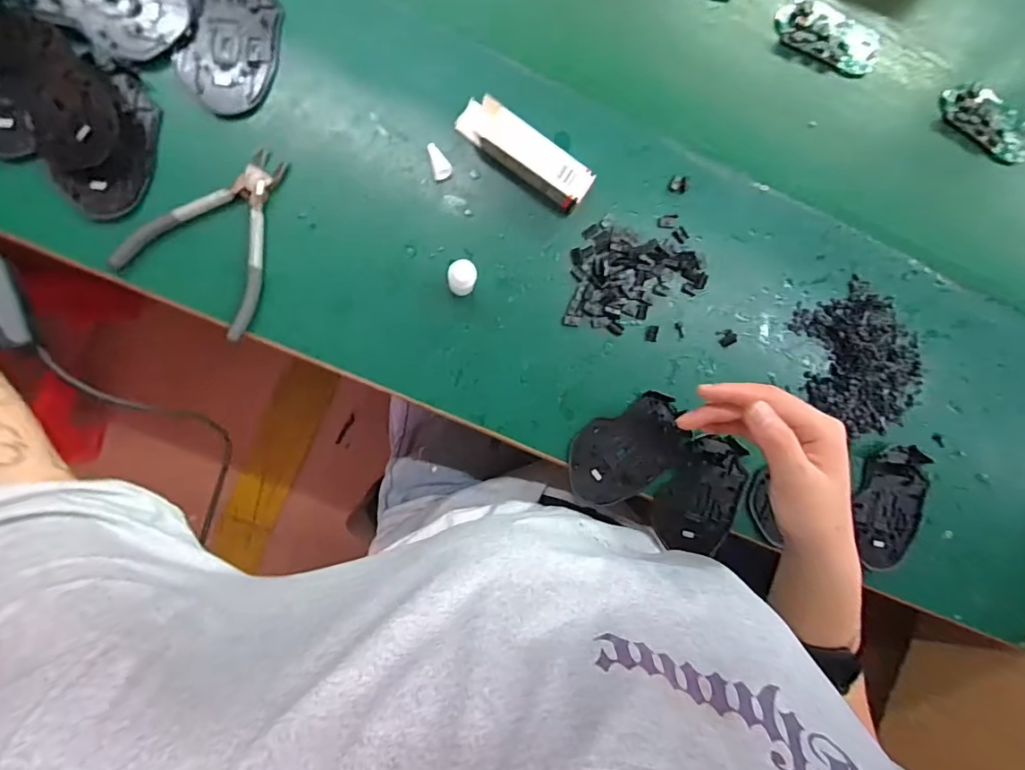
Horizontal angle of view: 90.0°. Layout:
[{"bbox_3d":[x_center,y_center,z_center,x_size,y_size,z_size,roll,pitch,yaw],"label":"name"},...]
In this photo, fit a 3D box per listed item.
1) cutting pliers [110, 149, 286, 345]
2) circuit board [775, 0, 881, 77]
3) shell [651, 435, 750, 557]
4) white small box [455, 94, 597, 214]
[{"bbox_3d":[-0.228,-0.122,0.409,0.109,0.010,0.140,36,86,-7],"label":"cutting pliers"},{"bbox_3d":[0.291,-0.319,0.467,0.101,0.019,0.042,20,88,-8],"label":"circuit board"},{"bbox_3d":[0.173,0.099,0.463,0.073,0.009,0.106,19,89,-8],"label":"shell"},{"bbox_3d":[0.010,-0.191,0.423,0.117,0.032,0.032,36,86,-7],"label":"white small box"}]

